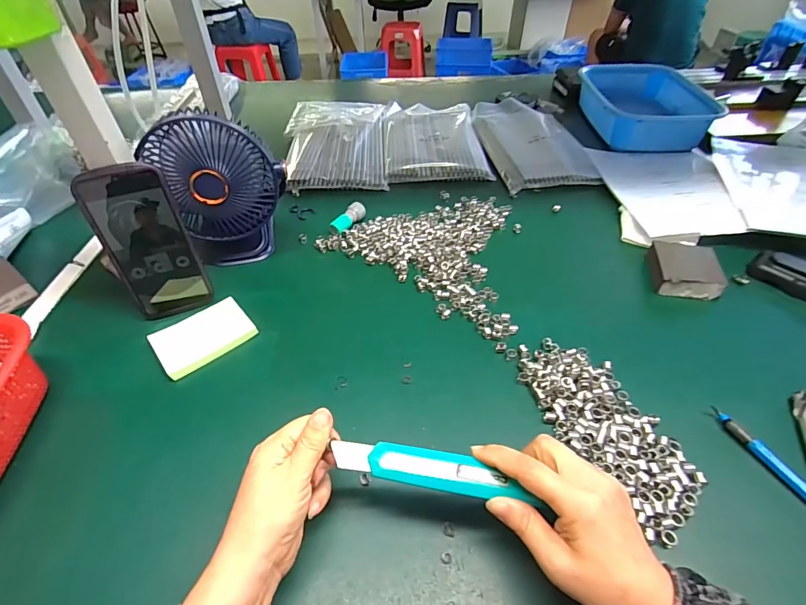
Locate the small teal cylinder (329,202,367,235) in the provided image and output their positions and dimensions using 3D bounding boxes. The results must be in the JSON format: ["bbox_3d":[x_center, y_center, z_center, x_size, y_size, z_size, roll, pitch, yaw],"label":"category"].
[{"bbox_3d":[-0.080,-0.121,0.593,0.022,0.019,0.063,28,51,27],"label":"small teal cylinder"}]

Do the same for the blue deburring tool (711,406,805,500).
[{"bbox_3d":[0.308,0.136,0.331,0.007,0.013,0.121,-18,47,-16],"label":"blue deburring tool"}]

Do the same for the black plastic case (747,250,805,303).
[{"bbox_3d":[0.472,-0.027,0.484,0.035,0.037,0.104,-27,50,-24],"label":"black plastic case"}]

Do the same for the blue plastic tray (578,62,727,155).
[{"bbox_3d":[0.478,-0.399,0.827,0.195,0.071,0.292,1,44,2],"label":"blue plastic tray"}]

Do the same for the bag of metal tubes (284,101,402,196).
[{"bbox_3d":[-0.127,-0.314,0.780,0.205,0.034,0.332,0,44,2],"label":"bag of metal tubes"}]

